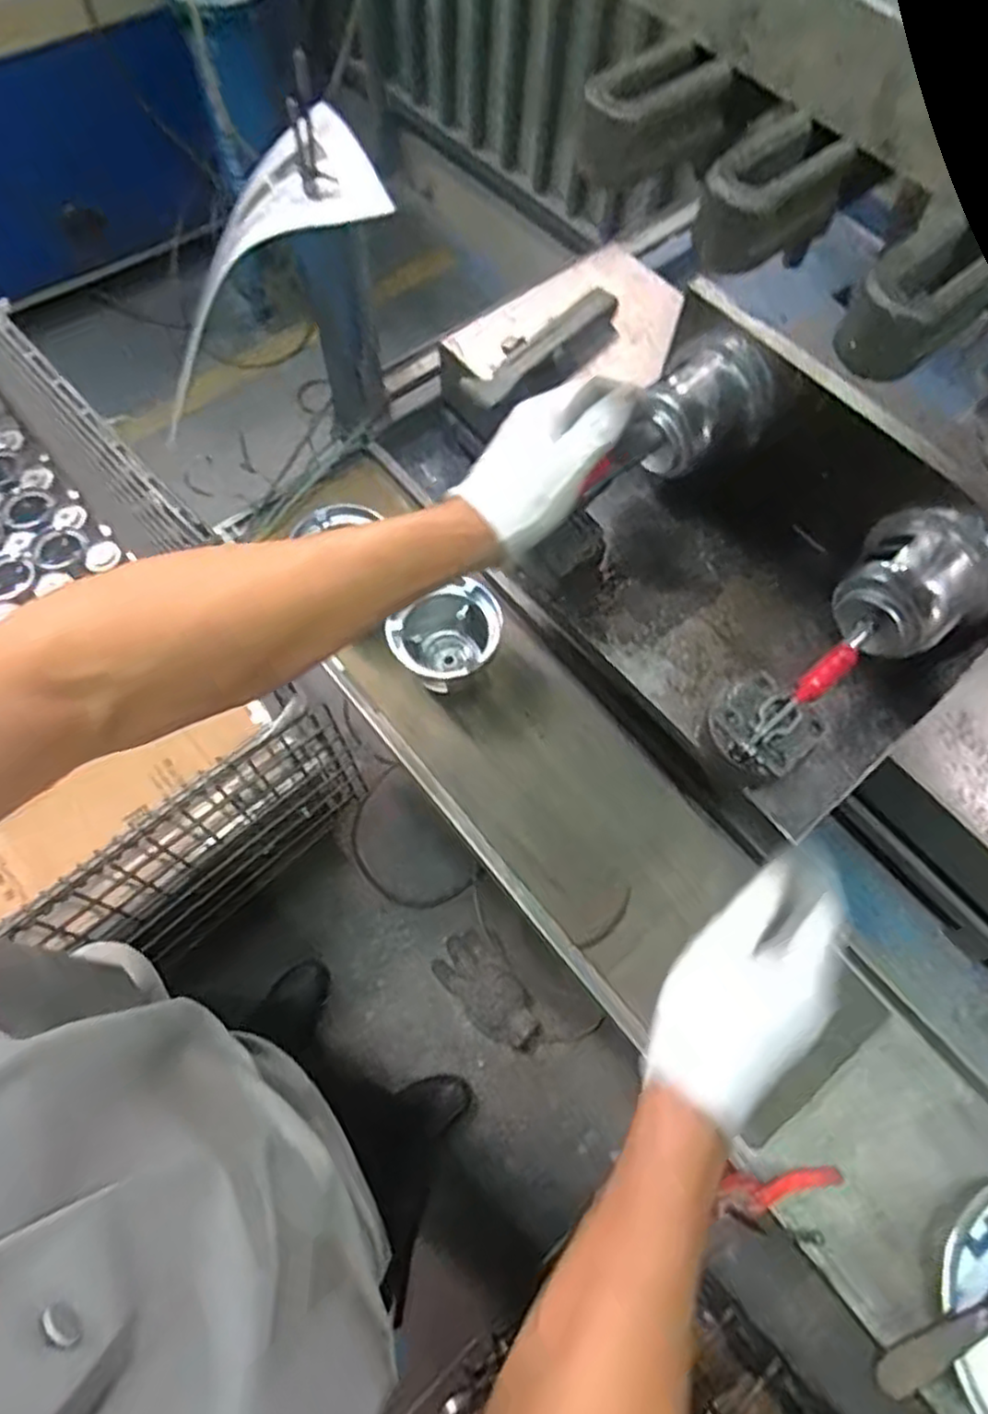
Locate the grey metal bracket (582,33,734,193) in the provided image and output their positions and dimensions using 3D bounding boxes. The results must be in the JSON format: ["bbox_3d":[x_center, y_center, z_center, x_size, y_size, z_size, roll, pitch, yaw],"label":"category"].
[{"bbox_3d":[0.061,-0.232,0.279,0.063,0.028,0.030,-40,75,-18],"label":"grey metal bracket"}]

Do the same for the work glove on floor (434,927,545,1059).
[{"bbox_3d":[-0.002,0.519,1.289,0.119,0.021,0.227,-37,74,-17],"label":"work glove on floor"}]

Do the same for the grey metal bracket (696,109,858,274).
[{"bbox_3d":[0.102,-0.186,0.263,0.036,0.028,0.065,41,71,13],"label":"grey metal bracket"}]

